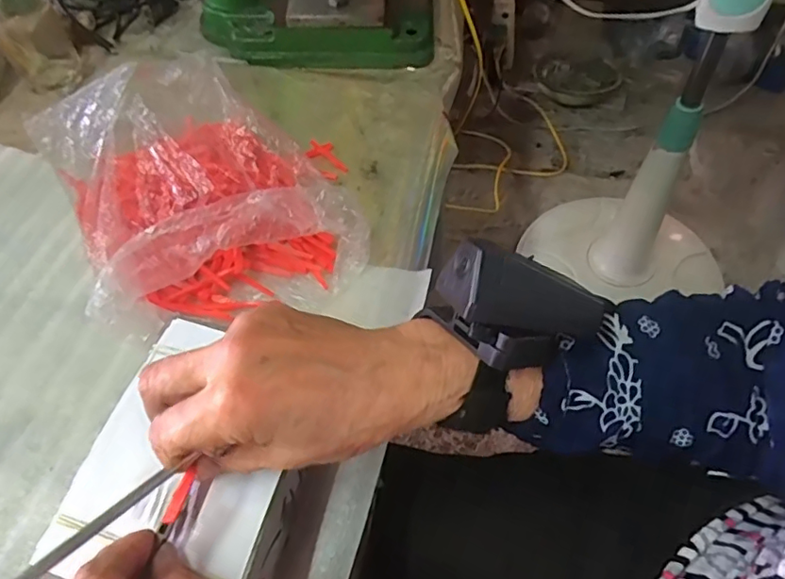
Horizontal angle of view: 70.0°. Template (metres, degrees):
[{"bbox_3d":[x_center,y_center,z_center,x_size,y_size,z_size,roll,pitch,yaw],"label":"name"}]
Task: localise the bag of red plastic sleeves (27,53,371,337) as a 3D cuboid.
[{"bbox_3d":[-0.138,-0.083,0.405,0.200,0.109,0.198,-22,56,-14],"label":"bag of red plastic sleeves"}]

